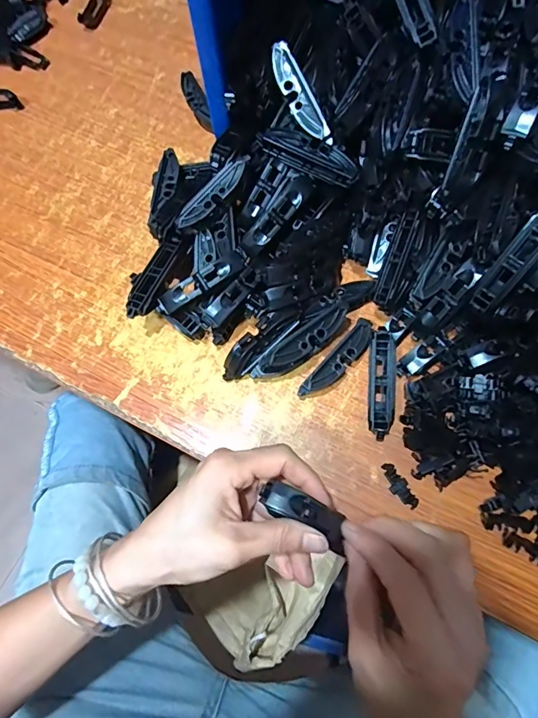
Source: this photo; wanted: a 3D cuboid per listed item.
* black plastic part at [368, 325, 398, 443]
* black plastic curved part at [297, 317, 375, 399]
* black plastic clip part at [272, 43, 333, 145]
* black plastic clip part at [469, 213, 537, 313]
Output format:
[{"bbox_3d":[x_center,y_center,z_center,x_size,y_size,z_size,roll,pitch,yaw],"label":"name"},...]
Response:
[{"bbox_3d":[0.088,0.020,0.335,0.023,0.018,0.082,2,88,3],"label":"black plastic part"},{"bbox_3d":[0.056,0.002,0.346,0.018,0.019,0.081,40,77,14],"label":"black plastic curved part"},{"bbox_3d":[0.022,-0.196,0.322,0.018,0.012,0.079,-29,93,-8],"label":"black plastic clip part"},{"bbox_3d":[0.166,-0.067,0.290,0.019,0.078,0.015,38,35,14],"label":"black plastic clip part"}]

